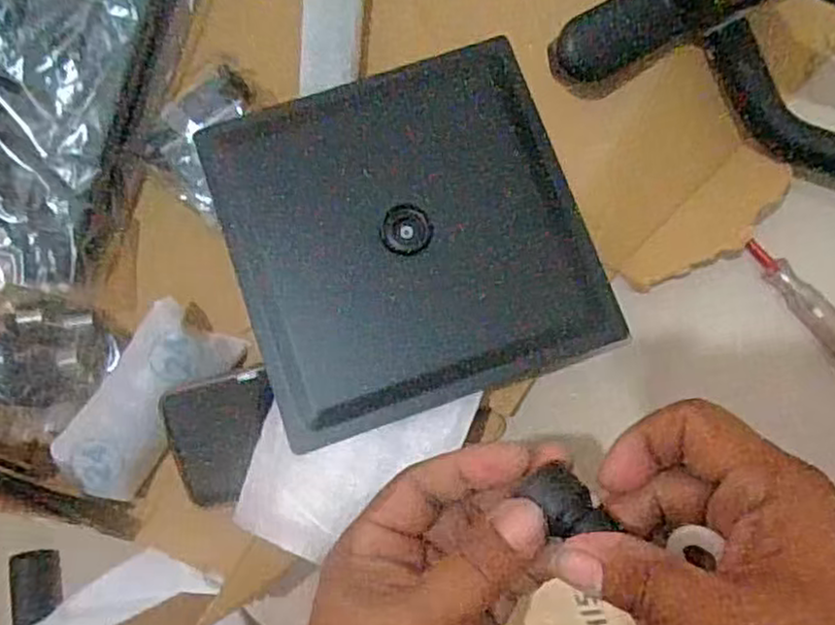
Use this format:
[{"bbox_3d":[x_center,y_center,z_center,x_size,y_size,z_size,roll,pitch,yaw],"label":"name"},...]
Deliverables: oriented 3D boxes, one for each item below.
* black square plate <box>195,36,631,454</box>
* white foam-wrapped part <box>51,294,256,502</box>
[{"bbox_3d":[-0.004,-0.043,0.401,0.191,0.009,0.186,-18,87,-6],"label":"black square plate"},{"bbox_3d":[-0.163,0.055,0.432,0.054,0.037,0.119,34,92,7],"label":"white foam-wrapped part"}]

